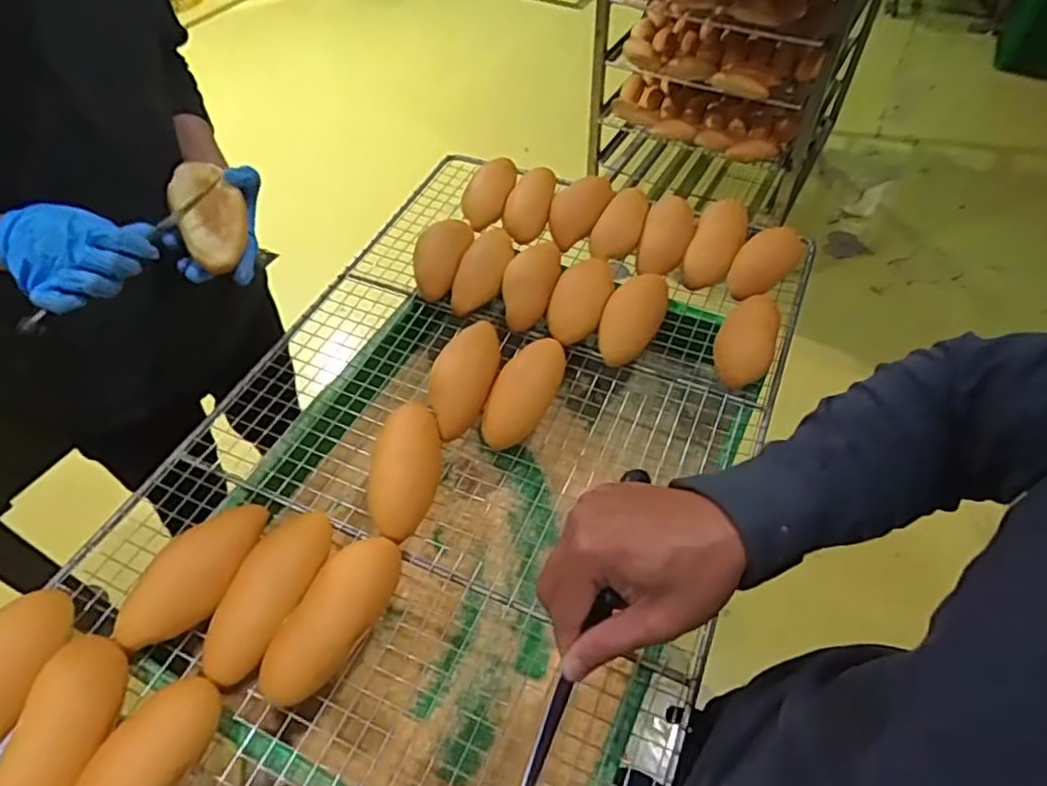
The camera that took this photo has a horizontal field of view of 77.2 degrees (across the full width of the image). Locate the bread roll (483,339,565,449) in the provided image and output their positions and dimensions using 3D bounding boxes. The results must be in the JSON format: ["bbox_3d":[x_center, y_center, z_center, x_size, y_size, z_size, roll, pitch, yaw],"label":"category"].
[{"bbox_3d":[0.004,-0.005,0.695,0.054,0.042,0.138,24,55,18],"label":"bread roll"}]

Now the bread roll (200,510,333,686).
[{"bbox_3d":[-0.216,0.166,0.536,0.056,0.059,0.132,22,67,17],"label":"bread roll"}]

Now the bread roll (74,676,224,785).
[{"bbox_3d":[-0.276,0.280,0.469,0.051,0.053,0.150,20,54,16],"label":"bread roll"}]

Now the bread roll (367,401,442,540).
[{"bbox_3d":[-0.113,0.071,0.631,0.065,0.041,0.146,-1,51,0],"label":"bread roll"}]

